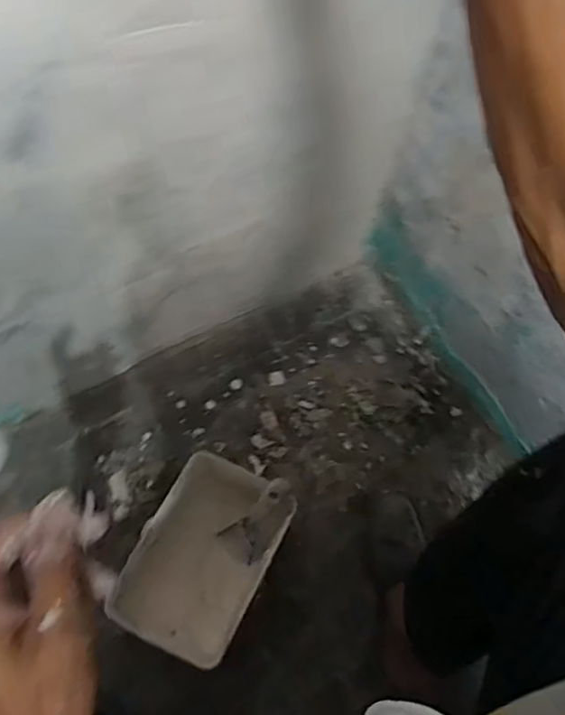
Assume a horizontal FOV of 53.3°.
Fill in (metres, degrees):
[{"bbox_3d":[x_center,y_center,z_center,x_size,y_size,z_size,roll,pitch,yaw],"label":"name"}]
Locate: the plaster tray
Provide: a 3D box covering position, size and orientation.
[{"bbox_3d":[-0.108,0.282,0.798,0.165,0.122,0.244,27,66,9],"label":"plaster tray"}]

